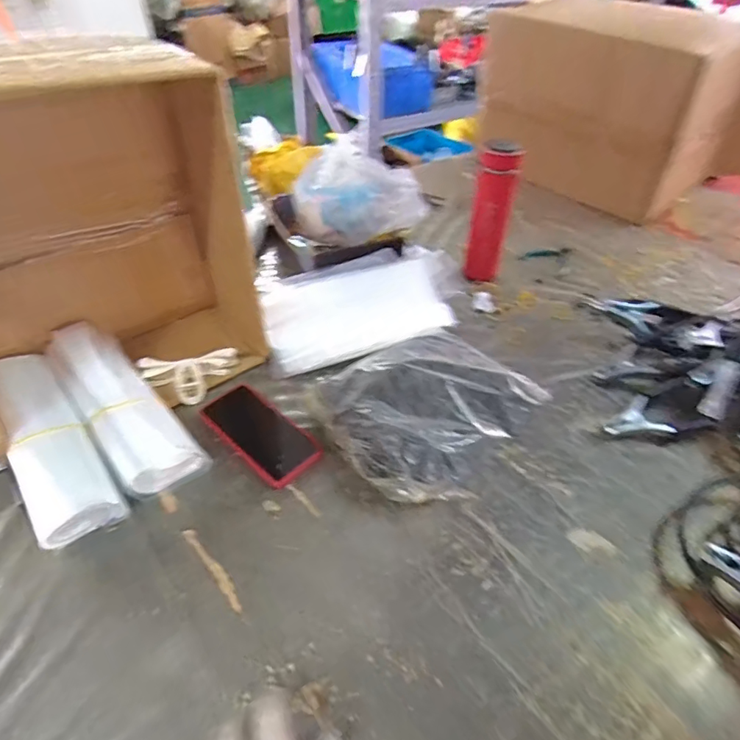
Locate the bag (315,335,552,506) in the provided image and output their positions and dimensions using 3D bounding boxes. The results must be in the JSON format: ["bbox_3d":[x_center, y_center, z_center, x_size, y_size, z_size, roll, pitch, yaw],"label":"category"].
[{"bbox_3d":[0.077,0.046,0.666,0.262,0.073,0.228,-25,50,-27],"label":"bag"}]

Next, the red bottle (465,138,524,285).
[{"bbox_3d":[0.210,-0.269,0.898,0.062,0.235,0.069,8,41,8],"label":"red bottle"}]

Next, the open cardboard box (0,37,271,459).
[{"bbox_3d":[-0.334,-0.129,0.605,0.346,0.412,0.184,-31,53,-31],"label":"open cardboard box"}]

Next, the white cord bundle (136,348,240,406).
[{"bbox_3d":[-0.248,0.008,0.717,0.131,0.041,0.065,-11,42,-14],"label":"white cord bundle"}]

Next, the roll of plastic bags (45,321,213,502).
[{"bbox_3d":[-0.313,0.050,0.639,0.095,0.088,0.259,-32,50,-32],"label":"roll of plastic bags"}]

